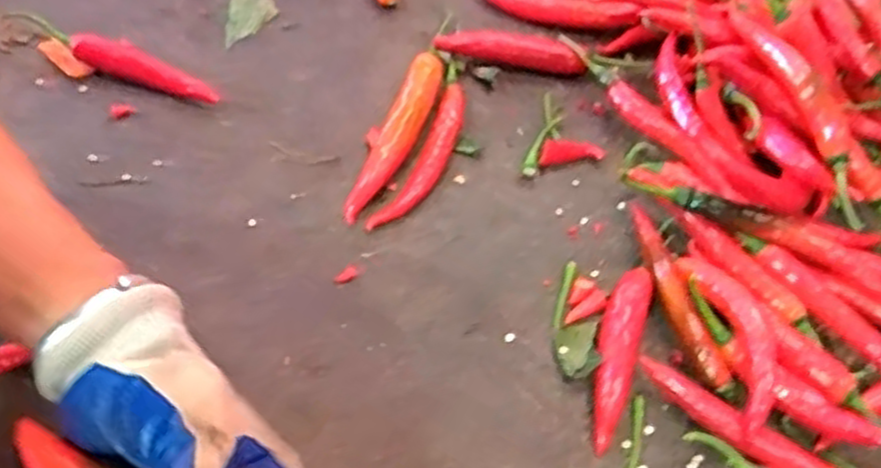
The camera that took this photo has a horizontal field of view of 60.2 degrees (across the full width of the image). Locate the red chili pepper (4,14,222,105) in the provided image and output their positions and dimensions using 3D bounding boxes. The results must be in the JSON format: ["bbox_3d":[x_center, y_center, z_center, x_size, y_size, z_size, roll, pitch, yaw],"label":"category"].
[{"bbox_3d":[-0.219,-0.116,0.502,0.155,0.026,0.018,21,59,8],"label":"red chili pepper"}]

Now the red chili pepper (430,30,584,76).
[{"bbox_3d":[0.049,-0.128,0.532,0.103,0.016,0.017,9,58,1],"label":"red chili pepper"}]

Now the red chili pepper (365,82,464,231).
[{"bbox_3d":[-0.009,-0.050,0.488,0.023,0.015,0.121,23,59,10],"label":"red chili pepper"}]

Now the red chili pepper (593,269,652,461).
[{"bbox_3d":[0.099,0.065,0.426,0.023,0.021,0.107,18,59,7],"label":"red chili pepper"}]

